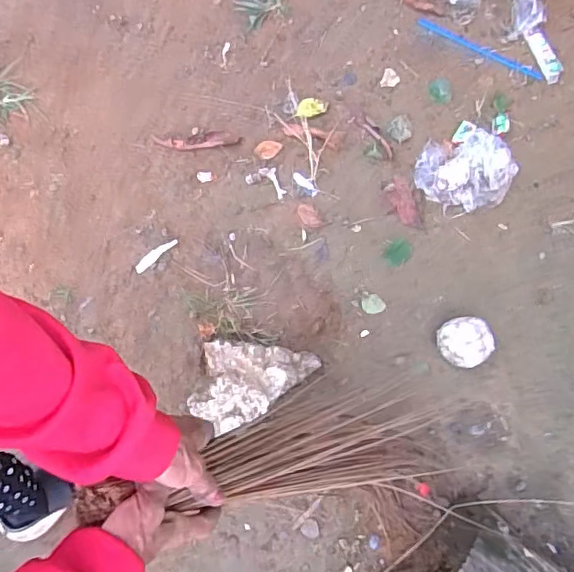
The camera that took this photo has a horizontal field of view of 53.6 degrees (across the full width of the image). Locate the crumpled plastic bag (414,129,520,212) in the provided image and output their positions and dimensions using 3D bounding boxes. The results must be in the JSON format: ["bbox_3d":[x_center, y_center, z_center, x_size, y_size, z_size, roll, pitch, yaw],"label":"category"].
[{"bbox_3d":[0.328,-0.214,1.041,0.163,0.028,0.156,30,78,8],"label":"crumpled plastic bag"}]

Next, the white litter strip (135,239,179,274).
[{"bbox_3d":[-0.238,-0.057,1.027,0.089,0.005,0.021,-41,79,-8],"label":"white litter strip"}]

